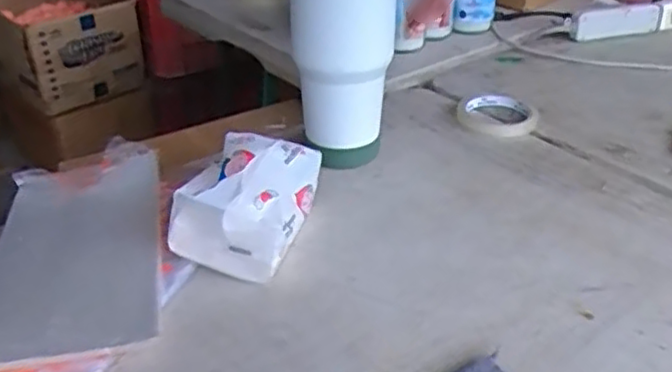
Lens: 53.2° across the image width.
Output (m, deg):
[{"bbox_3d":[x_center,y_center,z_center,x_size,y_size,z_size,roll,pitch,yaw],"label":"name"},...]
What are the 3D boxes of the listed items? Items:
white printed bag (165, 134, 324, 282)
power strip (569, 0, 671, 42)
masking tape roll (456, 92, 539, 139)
[{"bbox_3d":[-0.069,0.013,0.559,0.090,0.078,0.116,9,34,14],"label":"white printed bag"},{"bbox_3d":[0.436,-0.246,0.996,0.180,0.041,0.026,-8,33,-13],"label":"power strip"},{"bbox_3d":[0.188,-0.084,0.783,0.090,0.017,0.090,0,32,0],"label":"masking tape roll"}]

